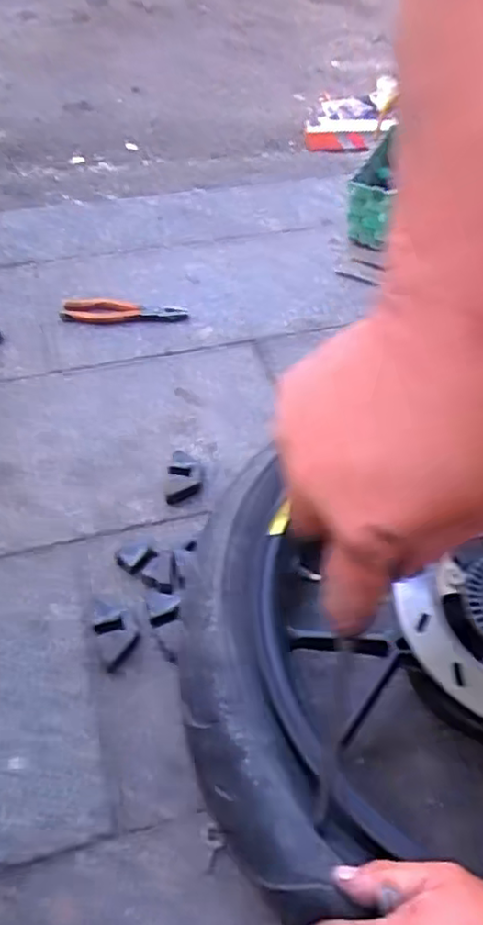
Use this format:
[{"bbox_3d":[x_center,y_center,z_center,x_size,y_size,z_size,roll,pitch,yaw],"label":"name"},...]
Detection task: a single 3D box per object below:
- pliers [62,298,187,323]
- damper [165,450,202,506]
[{"bbox_3d":[-0.185,-0.241,1.013,0.190,0.013,0.059,-2,48,-5],"label":"pliers"},{"bbox_3d":[-0.069,0.016,0.775,0.041,0.018,0.071,1,48,-2],"label":"damper"}]

